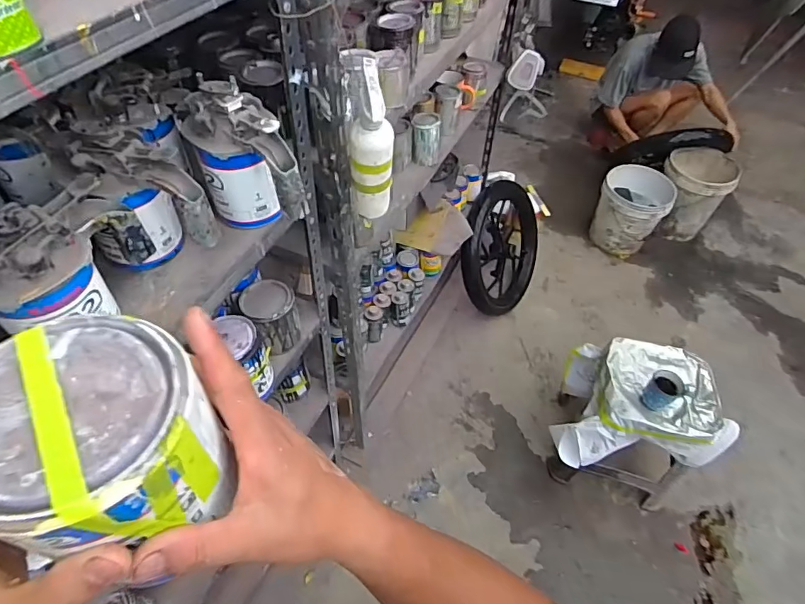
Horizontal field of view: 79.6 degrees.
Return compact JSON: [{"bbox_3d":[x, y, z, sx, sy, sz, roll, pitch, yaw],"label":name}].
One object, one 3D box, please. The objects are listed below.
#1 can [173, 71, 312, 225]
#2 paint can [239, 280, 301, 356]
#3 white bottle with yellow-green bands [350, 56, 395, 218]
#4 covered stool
[{"bbox_3d":[-0.210,-0.186,0.638,0.104,0.172,0.185,-27,57,-21],"label":"can"},{"bbox_3d":[-0.245,0.027,0.908,0.091,0.101,0.101,-31,58,-23],"label":"paint can"},{"bbox_3d":[-0.044,-0.219,0.720,0.055,0.242,0.050,26,55,18],"label":"white bottle with yellow-green bands"},{"bbox_3d":[0.712,0.385,1.529,0.468,0.503,0.382,9,52,6],"label":"covered stool"}]

